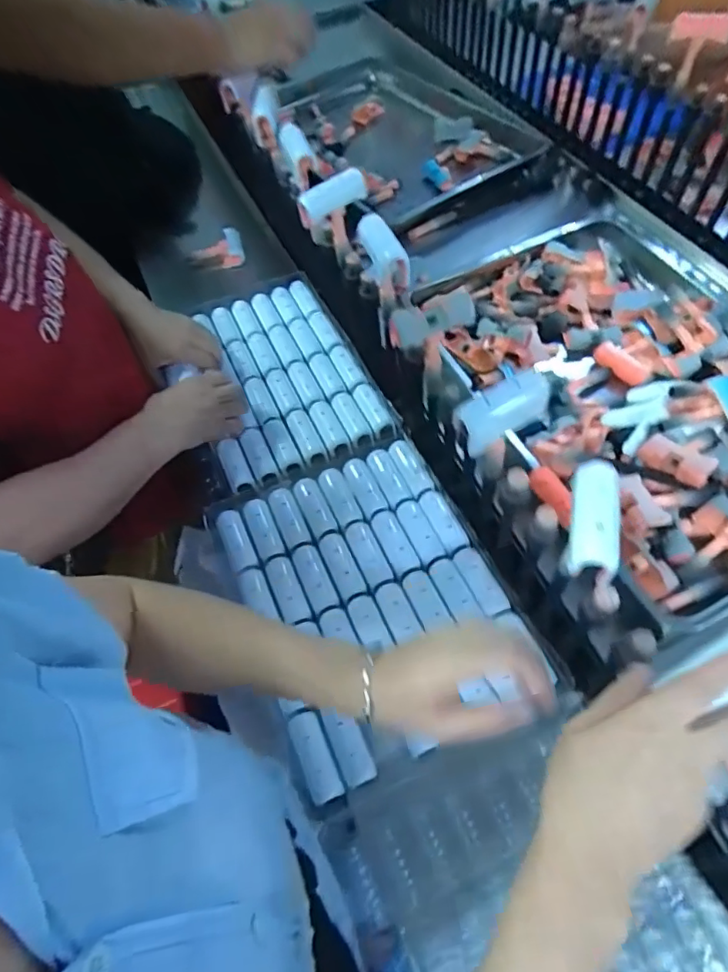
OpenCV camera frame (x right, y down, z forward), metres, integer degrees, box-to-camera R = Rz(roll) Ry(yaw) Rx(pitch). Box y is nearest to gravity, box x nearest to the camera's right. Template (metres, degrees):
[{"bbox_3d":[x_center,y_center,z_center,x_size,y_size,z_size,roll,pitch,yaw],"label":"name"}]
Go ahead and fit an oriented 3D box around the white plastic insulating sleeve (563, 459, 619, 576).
[{"bbox_3d":[0.153,0.020,0.360,0.030,0.021,0.075,7,79,7],"label":"white plastic insulating sleeve"}]

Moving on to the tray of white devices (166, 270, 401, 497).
[{"bbox_3d":[-0.124,-0.153,0.729,0.232,0.022,0.325,-23,62,-9],"label":"tray of white devices"}]

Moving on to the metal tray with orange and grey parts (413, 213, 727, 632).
[{"bbox_3d":[0.357,-0.147,0.712,0.393,0.070,0.562,-21,62,-7],"label":"metal tray with orange and grey parts"}]

